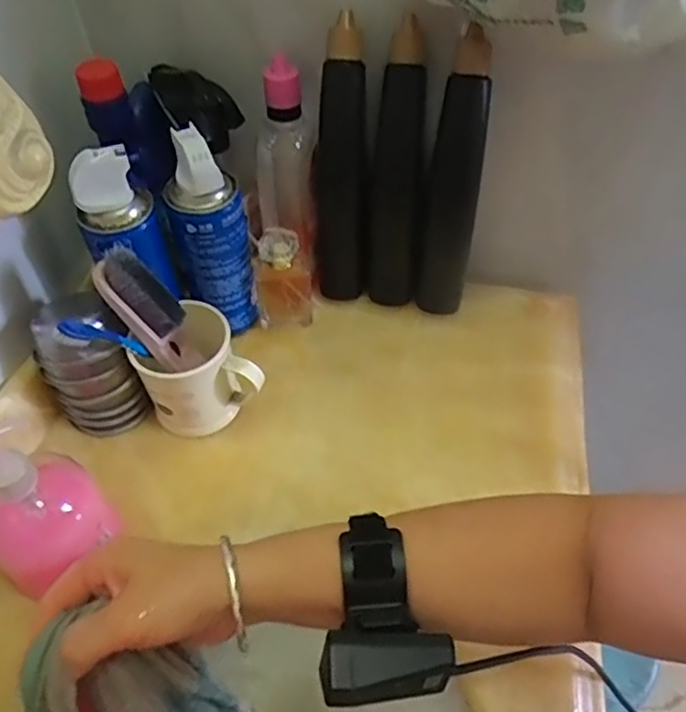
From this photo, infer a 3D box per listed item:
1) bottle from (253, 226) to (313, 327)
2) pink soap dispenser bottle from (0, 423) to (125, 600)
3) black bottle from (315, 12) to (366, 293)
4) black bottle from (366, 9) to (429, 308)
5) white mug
[{"bbox_3d":[-0.057,-0.070,0.637,0.053,0.114,0.032,-3,51,-3],"label":"bottle"},{"bbox_3d":[-0.212,0.108,0.461,0.087,0.144,0.067,-37,60,-27],"label":"pink soap dispenser bottle"},{"bbox_3d":[-0.003,-0.160,0.616,0.048,0.263,0.049,-7,51,-6],"label":"black bottle"},{"bbox_3d":[0.052,-0.157,0.613,0.047,0.263,0.056,8,51,7],"label":"black bottle"},{"bbox_3d":[-0.122,0.013,0.577,0.101,0.090,0.075,-5,51,-4],"label":"white mug"}]

